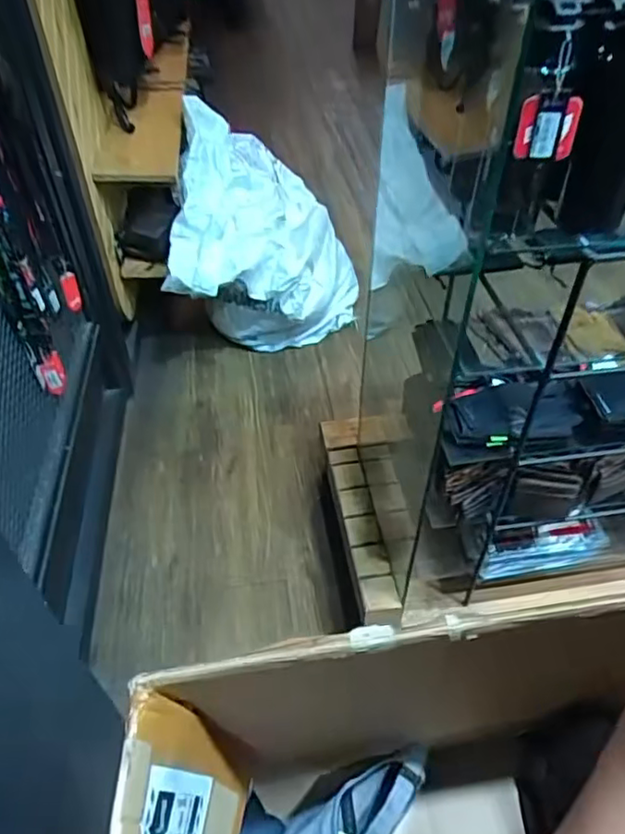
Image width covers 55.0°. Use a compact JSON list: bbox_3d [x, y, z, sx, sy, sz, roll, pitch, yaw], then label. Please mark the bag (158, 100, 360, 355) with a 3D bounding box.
[{"bbox_3d":[-0.122,-0.524,1.842,0.512,0.571,0.666,2,46,2],"label":"bag"}]

